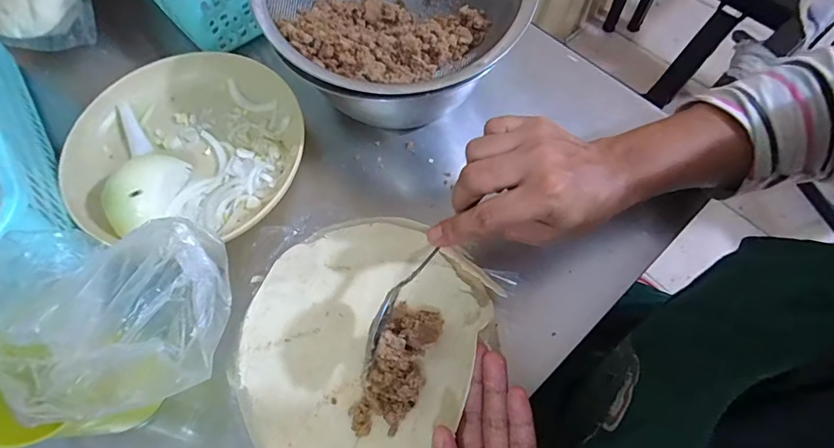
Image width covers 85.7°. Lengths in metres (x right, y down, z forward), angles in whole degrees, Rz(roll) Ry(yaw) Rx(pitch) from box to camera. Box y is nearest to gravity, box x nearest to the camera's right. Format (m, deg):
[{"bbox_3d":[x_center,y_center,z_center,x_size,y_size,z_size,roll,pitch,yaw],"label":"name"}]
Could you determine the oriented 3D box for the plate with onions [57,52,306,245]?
[{"bbox_3d":[-0.194,-0.071,0.372,0.190,0.046,0.171,-5,66,0],"label":"plate with onions"}]

